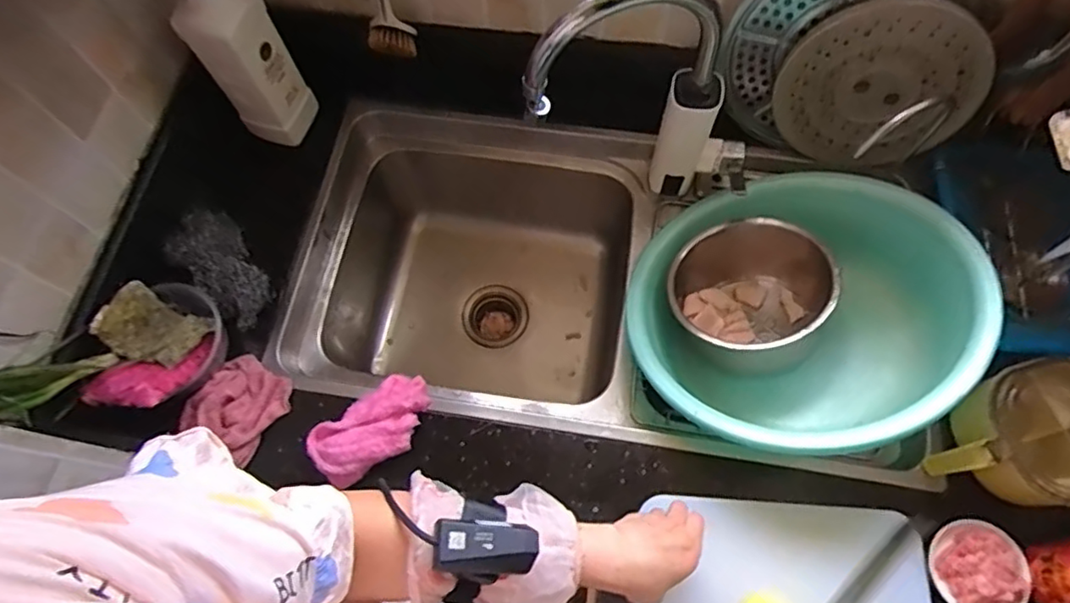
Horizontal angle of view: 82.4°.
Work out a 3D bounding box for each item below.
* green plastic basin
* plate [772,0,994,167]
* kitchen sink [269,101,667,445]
[{"bbox_3d":[0.321,0.026,0.752,0.382,0.155,0.382,-44,48,-11],"label":"green plastic basin"},{"bbox_3d":[0.401,-0.253,0.726,0.216,0.202,0.026,-11,46,38],"label":"plate"},{"bbox_3d":[-0.074,-0.019,0.929,0.458,0.282,0.433,9,69,4],"label":"kitchen sink"}]

